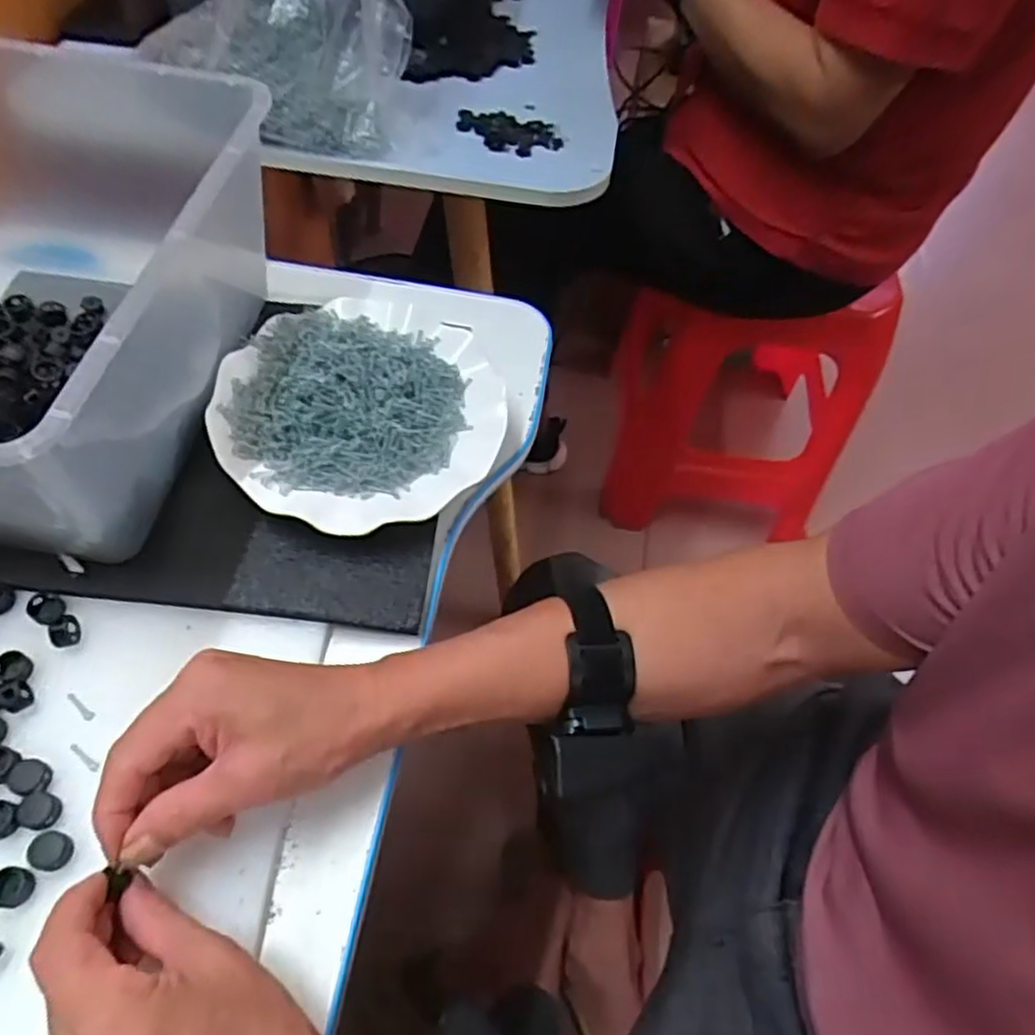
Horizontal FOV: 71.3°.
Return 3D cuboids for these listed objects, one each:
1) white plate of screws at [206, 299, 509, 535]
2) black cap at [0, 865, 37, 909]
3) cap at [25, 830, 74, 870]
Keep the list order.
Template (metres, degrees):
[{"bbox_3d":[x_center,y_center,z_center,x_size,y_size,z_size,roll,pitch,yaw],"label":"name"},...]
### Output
[{"bbox_3d":[-0.100,-0.074,0.468,0.174,0.026,0.184,2,58,-3],"label":"white plate of screws"},{"bbox_3d":[-0.234,0.171,0.333,0.016,0.008,0.016,2,58,-3],"label":"black cap"},{"bbox_3d":[-0.222,0.159,0.343,0.018,0.007,0.016,16,58,6],"label":"cap"}]

